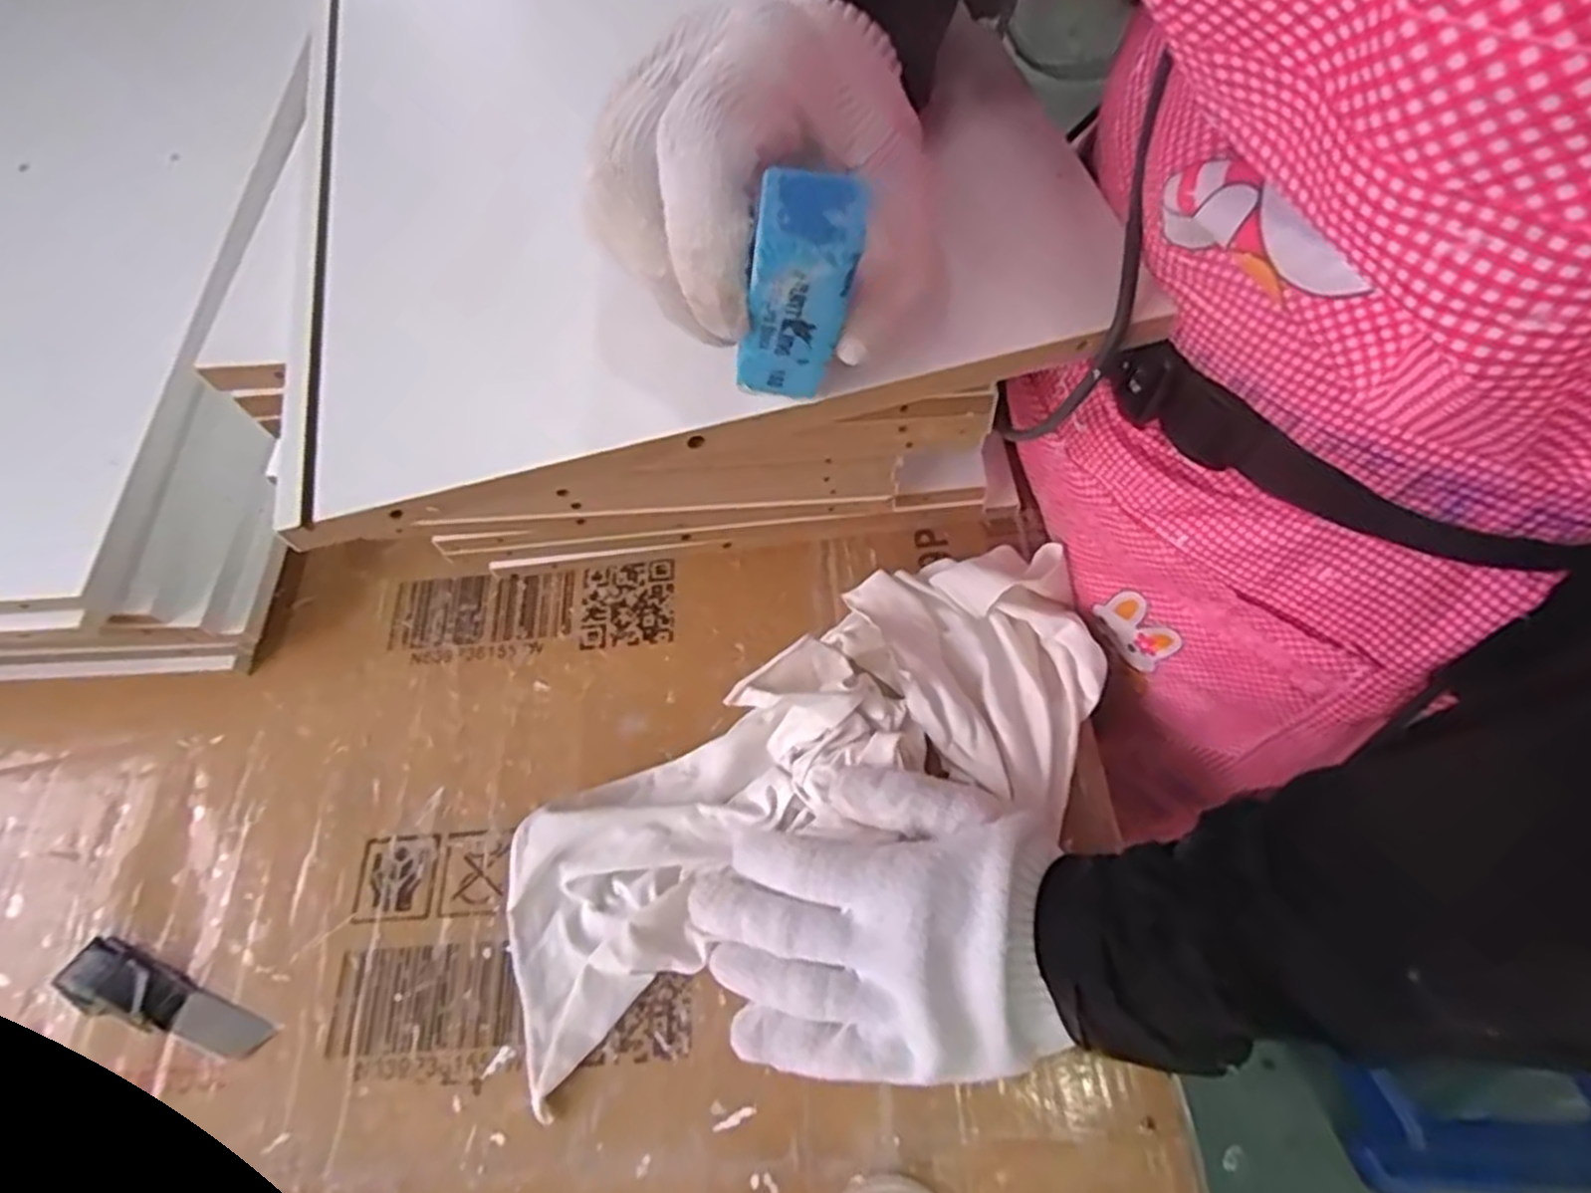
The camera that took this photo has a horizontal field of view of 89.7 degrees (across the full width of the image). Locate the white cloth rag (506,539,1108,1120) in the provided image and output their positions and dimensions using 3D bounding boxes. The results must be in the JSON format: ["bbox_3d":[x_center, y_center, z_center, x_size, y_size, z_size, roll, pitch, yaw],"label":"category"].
[{"bbox_3d":[0.002,0.079,0.353,0.301,0.056,0.124,-33,64,-8],"label":"white cloth rag"}]

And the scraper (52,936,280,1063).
[{"bbox_3d":[-0.281,0.180,0.352,0.104,0.008,0.026,18,64,13],"label":"scraper"}]

